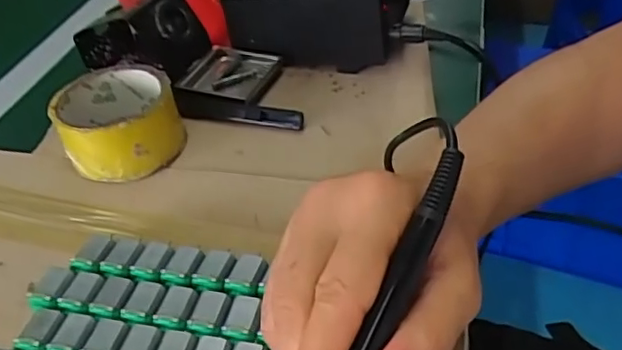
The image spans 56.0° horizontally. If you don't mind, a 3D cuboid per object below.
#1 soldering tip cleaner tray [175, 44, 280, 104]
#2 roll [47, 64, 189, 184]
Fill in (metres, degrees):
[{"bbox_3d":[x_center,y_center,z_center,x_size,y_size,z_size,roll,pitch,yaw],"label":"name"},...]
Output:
[{"bbox_3d":[-0.070,-0.084,0.498,0.072,0.014,0.067,16,45,23],"label":"soldering tip cleaner tray"},{"bbox_3d":[-0.141,-0.041,0.435,0.083,0.049,0.084,-3,41,3],"label":"roll"}]

